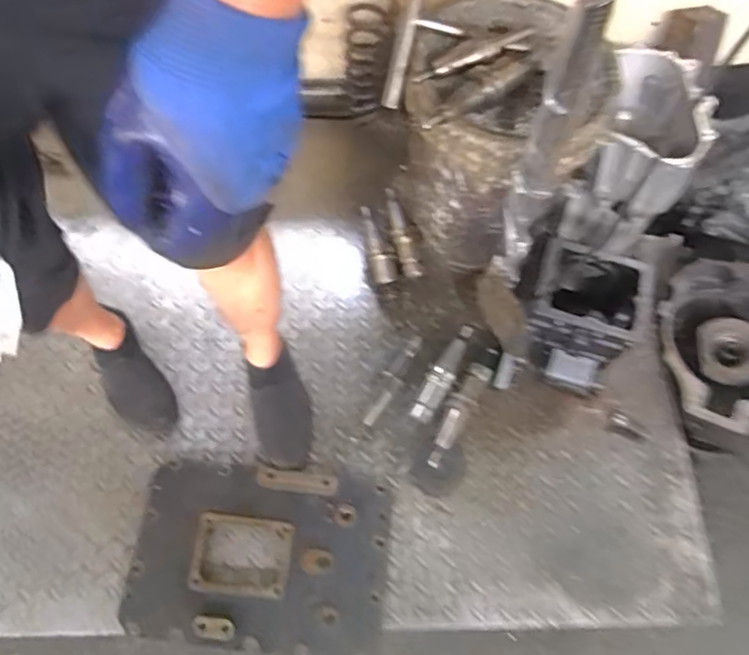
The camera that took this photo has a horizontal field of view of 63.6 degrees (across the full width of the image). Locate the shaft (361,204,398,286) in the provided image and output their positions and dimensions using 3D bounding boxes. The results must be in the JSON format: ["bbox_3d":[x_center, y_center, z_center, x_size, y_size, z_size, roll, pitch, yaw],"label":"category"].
[{"bbox_3d":[0.006,-0.154,1.172,0.046,0.044,0.180,-12,68,-6],"label":"shaft"}]

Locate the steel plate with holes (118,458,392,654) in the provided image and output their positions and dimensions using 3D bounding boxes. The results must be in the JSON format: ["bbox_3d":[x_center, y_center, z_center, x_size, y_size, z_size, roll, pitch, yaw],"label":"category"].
[{"bbox_3d":[-0.175,0.347,0.937,0.378,0.023,0.267,6,64,1],"label":"steel plate with holes"}]

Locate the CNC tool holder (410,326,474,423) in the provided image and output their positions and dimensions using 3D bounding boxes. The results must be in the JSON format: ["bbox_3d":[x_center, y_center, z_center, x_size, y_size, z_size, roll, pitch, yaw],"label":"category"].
[{"bbox_3d":[0.121,0.079,1.062,0.039,0.051,0.194,28,69,10],"label":"CNC tool holder"}]

